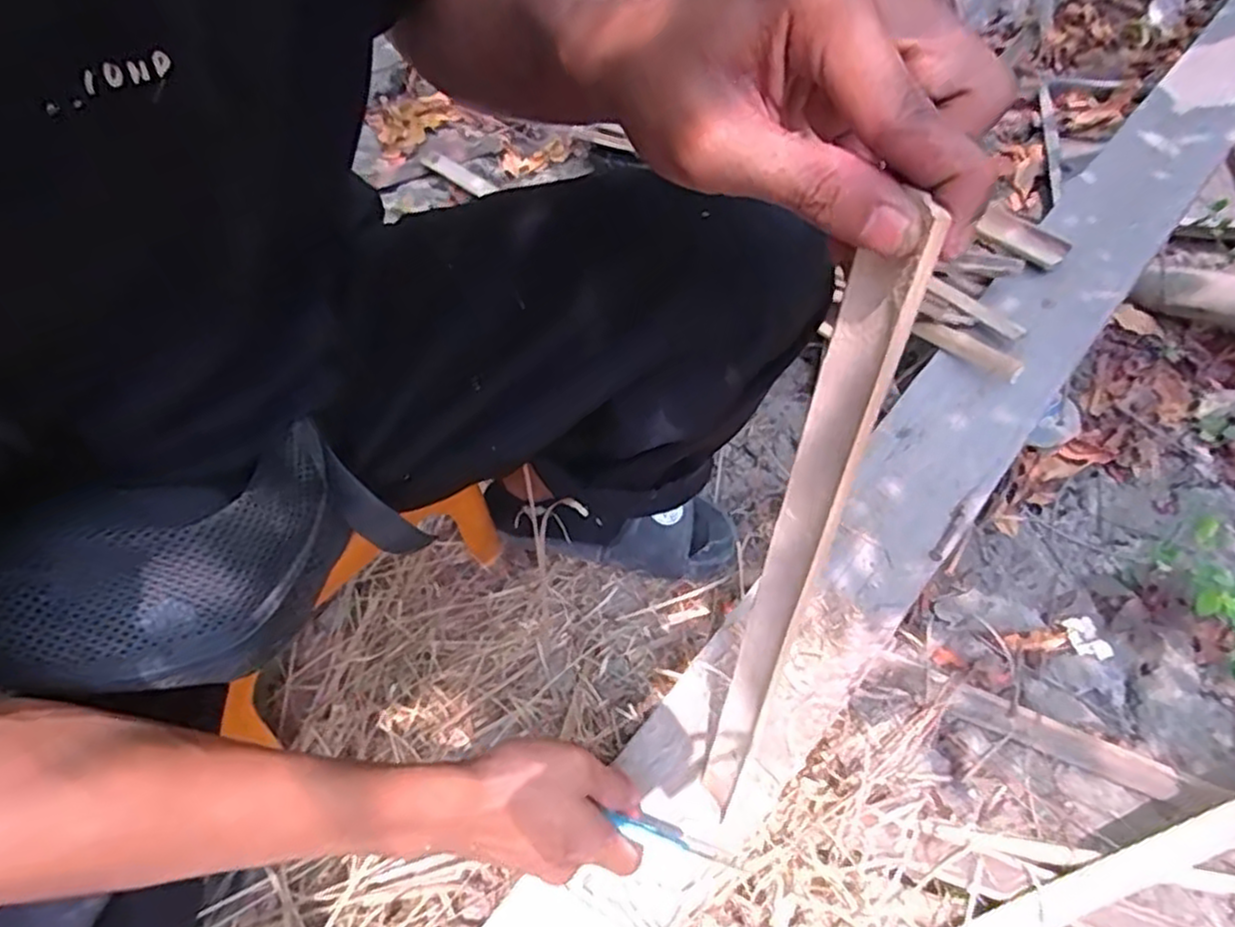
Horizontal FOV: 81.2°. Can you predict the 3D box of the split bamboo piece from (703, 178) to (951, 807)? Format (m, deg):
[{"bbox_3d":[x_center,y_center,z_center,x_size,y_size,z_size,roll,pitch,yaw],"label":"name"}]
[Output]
[{"bbox_3d":[0.072,0.078,0.342,0.012,0.417,0.027,-1,46,-3],"label":"split bamboo piece"}]

